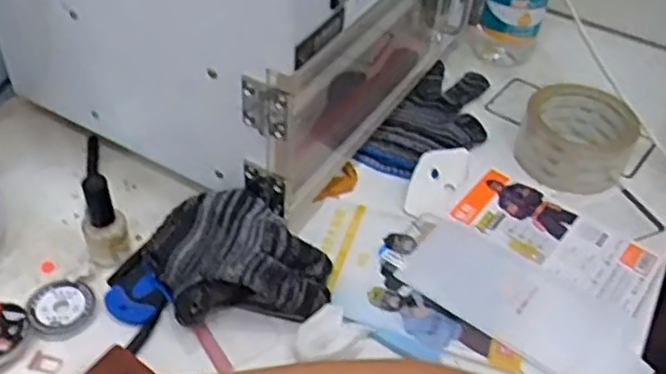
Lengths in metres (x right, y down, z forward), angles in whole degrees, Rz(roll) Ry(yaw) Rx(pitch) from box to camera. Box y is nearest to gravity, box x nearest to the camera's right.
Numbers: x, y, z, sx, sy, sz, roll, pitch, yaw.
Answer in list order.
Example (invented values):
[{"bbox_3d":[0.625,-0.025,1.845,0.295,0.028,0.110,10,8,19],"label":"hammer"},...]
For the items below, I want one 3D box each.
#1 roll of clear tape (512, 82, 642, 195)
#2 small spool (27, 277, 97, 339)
[{"bbox_3d":[0.223,-0.047,0.634,0.093,0.048,0.102,1,45,-1],"label":"roll of clear tape"},{"bbox_3d":[-0.196,0.084,0.502,0.044,0.011,0.051,-18,48,-19],"label":"small spool"}]

